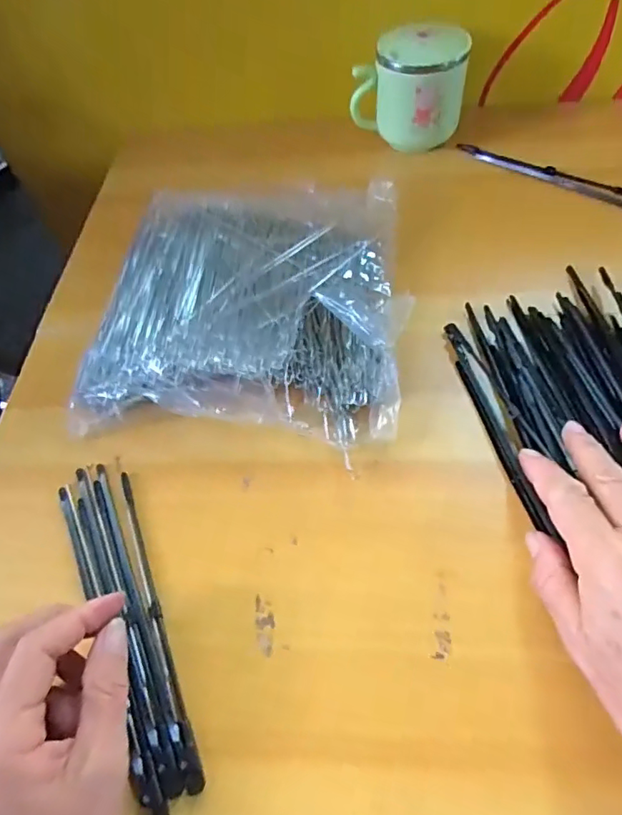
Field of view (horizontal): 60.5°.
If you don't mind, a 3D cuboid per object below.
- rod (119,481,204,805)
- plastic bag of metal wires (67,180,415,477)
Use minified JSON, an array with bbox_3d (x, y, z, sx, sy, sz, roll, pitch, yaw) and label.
[{"bbox_3d":[-0.085,0.109,0.290,0.009,0.005,0.174,-21,54,-10],"label":"rod"},{"bbox_3d":[-0.040,-0.087,0.392,0.212,0.029,0.229,5,57,8],"label":"plastic bag of metal wires"}]

